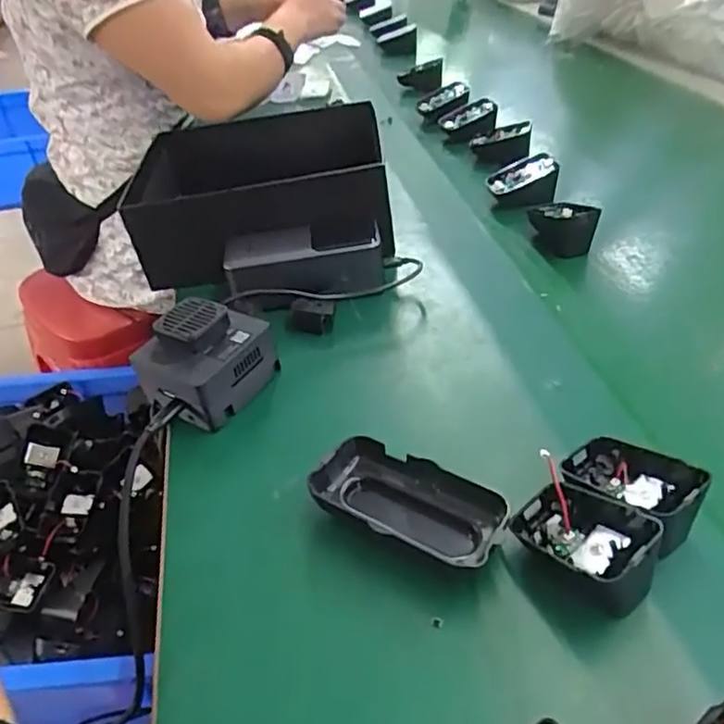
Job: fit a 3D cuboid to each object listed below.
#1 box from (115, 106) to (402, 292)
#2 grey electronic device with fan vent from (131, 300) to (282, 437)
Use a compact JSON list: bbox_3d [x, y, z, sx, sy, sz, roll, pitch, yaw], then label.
[{"bbox_3d":[-0.096,-0.173,0.637,0.234,0.081,0.218,-9,40,-3],"label":"box"},{"bbox_3d":[-0.112,-0.001,0.461,0.072,0.062,0.078,21,47,29],"label":"grey electronic device with fan vent"}]

